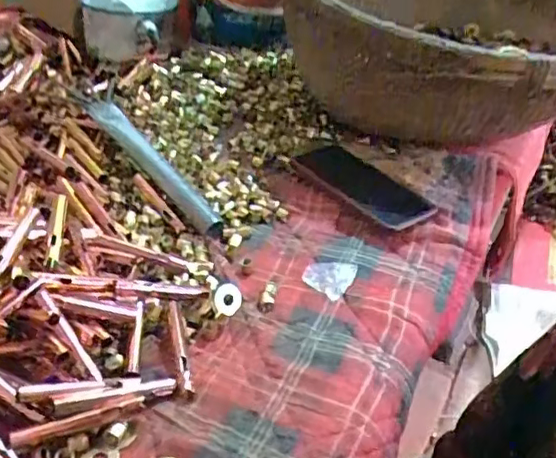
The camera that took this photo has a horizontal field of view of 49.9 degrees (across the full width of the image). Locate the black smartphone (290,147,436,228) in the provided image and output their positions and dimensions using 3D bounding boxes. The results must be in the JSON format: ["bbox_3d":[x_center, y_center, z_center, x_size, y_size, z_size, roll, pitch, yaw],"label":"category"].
[{"bbox_3d":[0.090,-0.051,0.648,0.075,0.016,0.158,-27,46,-37],"label":"black smartphone"}]

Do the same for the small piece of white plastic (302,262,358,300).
[{"bbox_3d":[0.050,0.041,0.541,0.043,0.005,0.048,30,42,32],"label":"small piece of white plastic"}]

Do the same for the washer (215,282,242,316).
[{"bbox_3d":[-0.041,0.059,0.496,0.023,0.005,0.027,24,68,-20],"label":"washer"}]

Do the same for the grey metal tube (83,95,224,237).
[{"bbox_3d":[-0.126,-0.066,0.615,0.033,0.020,0.205,-29,63,-38],"label":"grey metal tube"}]

